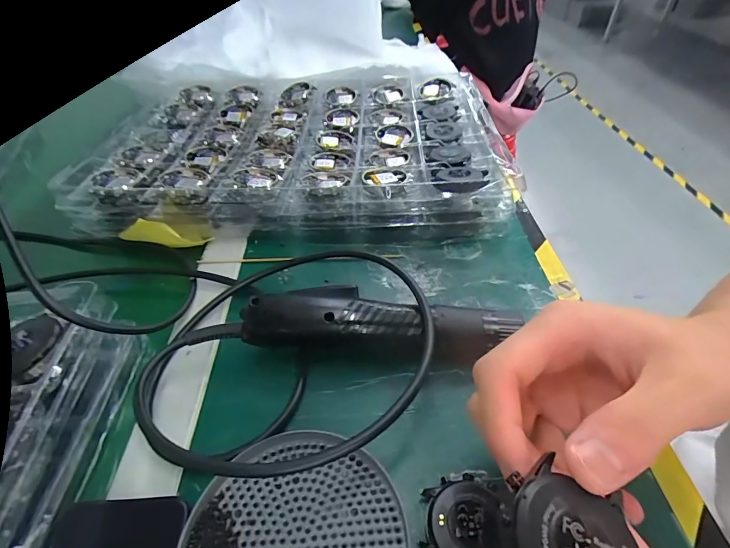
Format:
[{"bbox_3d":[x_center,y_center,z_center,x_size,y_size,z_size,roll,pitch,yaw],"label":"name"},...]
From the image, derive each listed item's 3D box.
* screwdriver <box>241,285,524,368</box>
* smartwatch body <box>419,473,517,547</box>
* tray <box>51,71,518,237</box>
[{"bbox_3d":[0.010,0.040,0.279,0.190,0.042,0.034,3,44,4],"label":"screwdriver"},{"bbox_3d":[0.055,0.130,0.202,0.045,0.008,0.047,5,44,6],"label":"smartwatch body"},{"bbox_3d":[-0.079,-0.156,0.468,0.445,0.060,0.314,-1,44,0],"label":"tray"}]

